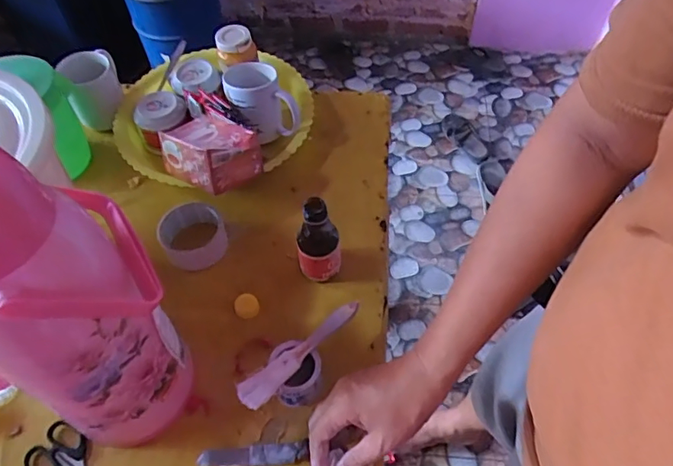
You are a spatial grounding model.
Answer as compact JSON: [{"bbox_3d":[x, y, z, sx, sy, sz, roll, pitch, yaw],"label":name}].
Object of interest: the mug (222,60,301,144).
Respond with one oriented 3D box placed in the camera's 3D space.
[{"bbox_3d":[-0.120,-0.200,0.786,0.085,0.084,0.117,-30,61,-19],"label":"mug"}]

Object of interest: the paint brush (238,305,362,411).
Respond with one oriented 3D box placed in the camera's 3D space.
[{"bbox_3d":[-0.036,0.129,0.554,0.159,0.009,0.029,-35,63,-22],"label":"paint brush"}]

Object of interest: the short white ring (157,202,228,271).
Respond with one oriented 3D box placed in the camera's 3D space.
[{"bbox_3d":[-0.193,0.004,0.691,0.086,0.036,0.088,-25,59,-16],"label":"short white ring"}]

